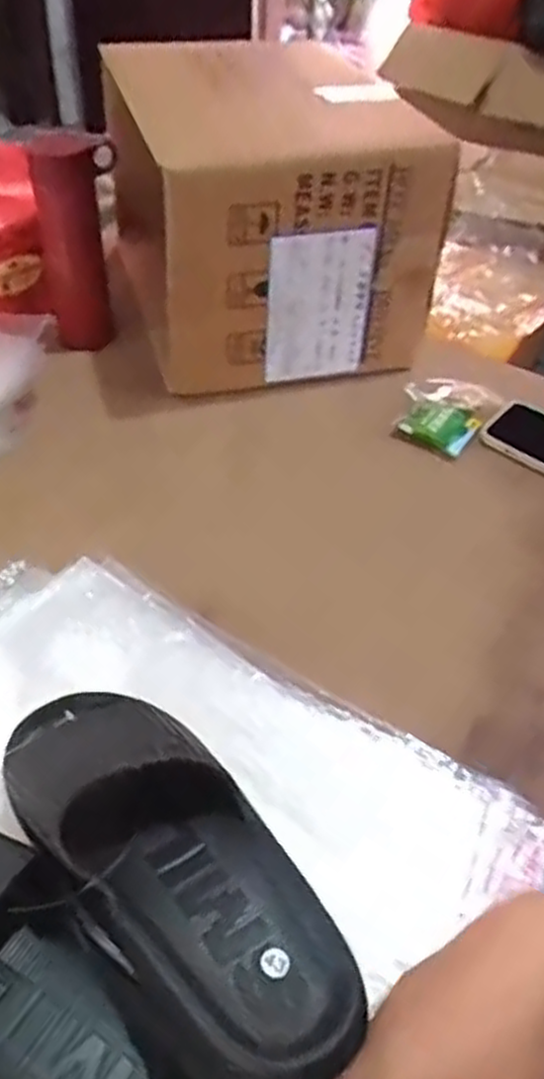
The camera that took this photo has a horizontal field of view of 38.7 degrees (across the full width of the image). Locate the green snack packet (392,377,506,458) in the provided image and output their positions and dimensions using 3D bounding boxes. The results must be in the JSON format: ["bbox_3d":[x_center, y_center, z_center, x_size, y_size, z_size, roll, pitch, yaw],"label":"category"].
[{"bbox_3d":[0.182,-0.135,0.821,0.085,0.026,0.102,34,59,16],"label":"green snack packet"}]

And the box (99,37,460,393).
[{"bbox_3d":[-0.010,-0.368,0.887,0.289,0.254,0.346,-8,46,-12],"label":"box"}]

